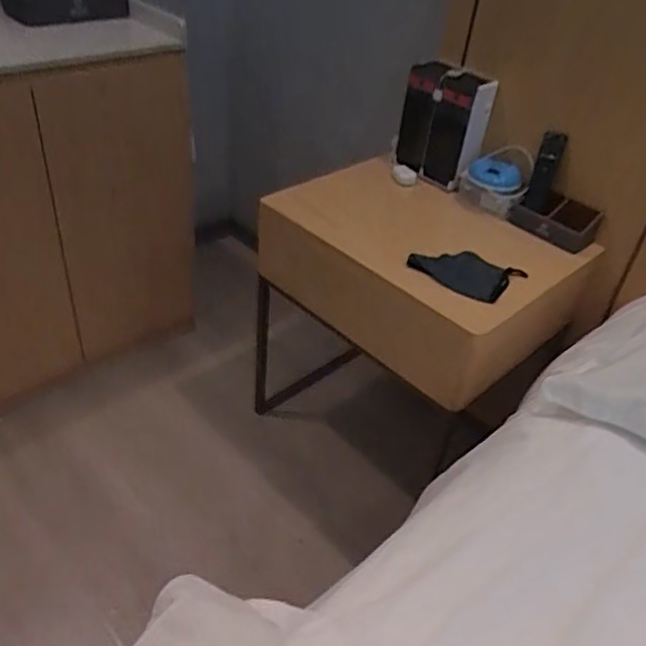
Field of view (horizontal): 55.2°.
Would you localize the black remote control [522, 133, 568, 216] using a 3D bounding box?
[{"bbox_3d":[0.468,-0.316,1.303,0.048,0.021,0.189,17,81,13],"label":"black remote control"}]

